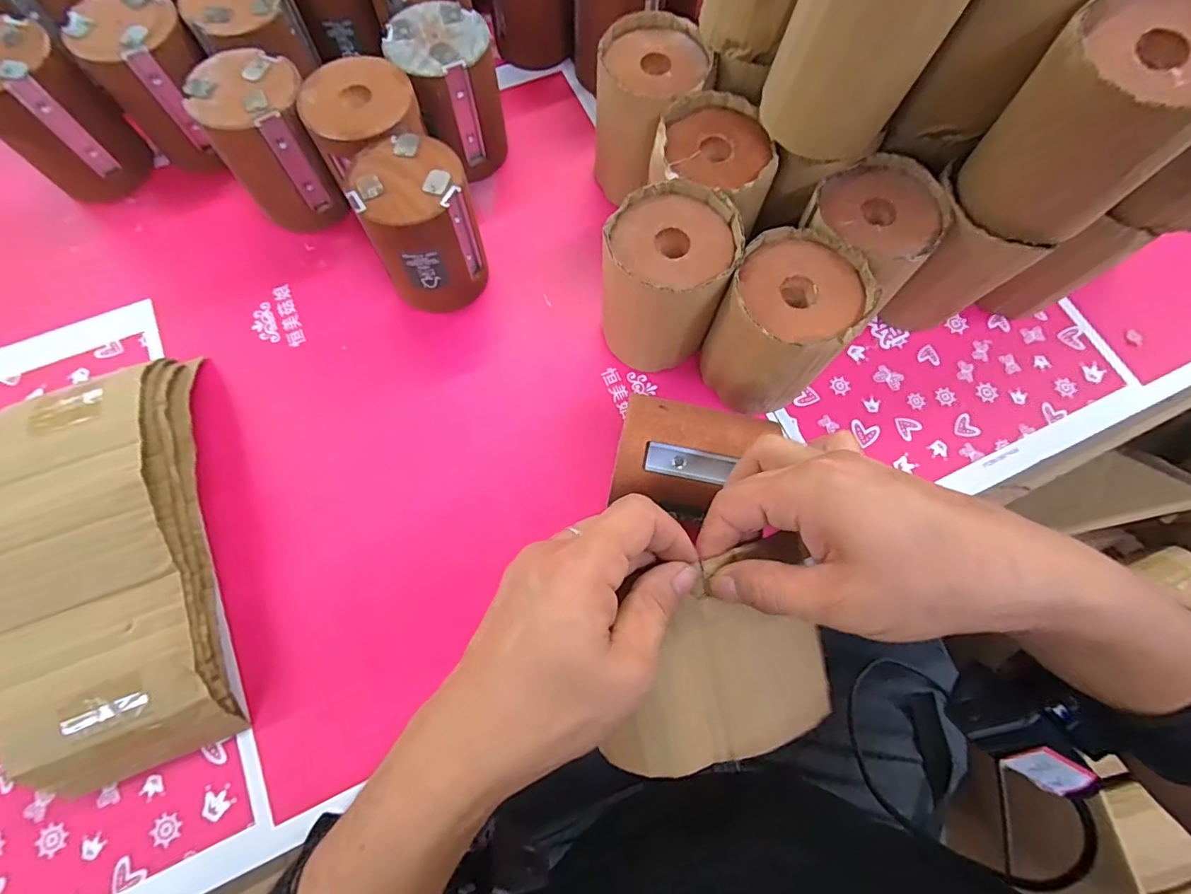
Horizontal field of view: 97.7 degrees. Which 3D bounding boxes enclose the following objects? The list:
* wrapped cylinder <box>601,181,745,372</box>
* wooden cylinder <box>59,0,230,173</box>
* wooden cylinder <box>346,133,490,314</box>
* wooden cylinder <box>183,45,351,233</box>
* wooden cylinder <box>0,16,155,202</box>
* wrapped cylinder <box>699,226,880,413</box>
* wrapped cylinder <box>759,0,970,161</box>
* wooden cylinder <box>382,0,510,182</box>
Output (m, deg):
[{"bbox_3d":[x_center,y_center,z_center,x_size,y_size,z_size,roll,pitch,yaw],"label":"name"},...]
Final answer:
[{"bbox_3d":[0.048,-0.113,0.376,0.085,0.104,0.094,3,72,-1],"label":"wrapped cylinder"},{"bbox_3d":[-0.351,-0.295,0.427,0.080,0.096,0.083,-39,78,-13],"label":"wooden cylinder"},{"bbox_3d":[-0.125,-0.160,0.392,0.076,0.097,0.087,-27,75,-10],"label":"wooden cylinder"},{"bbox_3d":[-0.251,-0.238,0.411,0.072,0.097,0.081,-24,75,-9],"label":"wooden cylinder"},{"bbox_3d":[-0.432,-0.265,0.413,0.075,0.098,0.079,39,75,10],"label":"wooden cylinder"},{"bbox_3d":[0.125,-0.082,0.368,0.079,0.106,0.084,1,72,-2],"label":"wrapped cylinder"},{"bbox_3d":[0.159,-0.247,0.314,0.086,0.116,0.086,28,74,7],"label":"wrapped cylinder"},{"bbox_3d":[-0.118,-0.288,0.433,0.078,0.098,0.080,-19,74,-8],"label":"wooden cylinder"}]

